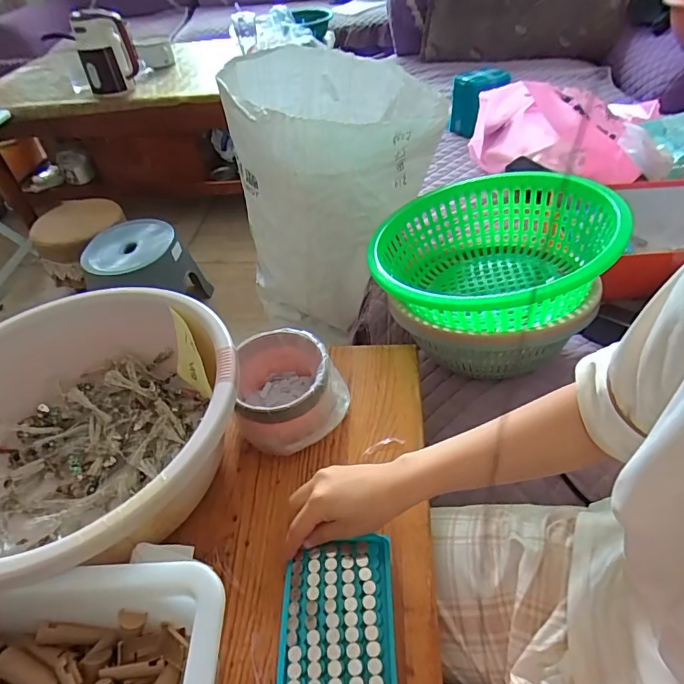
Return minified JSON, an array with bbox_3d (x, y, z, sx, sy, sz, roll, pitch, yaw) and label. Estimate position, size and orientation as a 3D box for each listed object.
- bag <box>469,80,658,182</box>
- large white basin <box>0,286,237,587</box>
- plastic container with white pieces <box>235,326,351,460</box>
[{"bbox_3d":[0.506,-0.510,1.084,0.346,0.172,0.267,15,48,21],"label":"bag"},{"bbox_3d":[-0.265,0.098,0.495,0.321,0.122,0.320,-3,44,3],"label":"large white basin"},{"bbox_3d":[-0.058,0.053,0.554,0.122,0.079,0.121,-12,44,-5],"label":"plastic container with white pieces"}]

